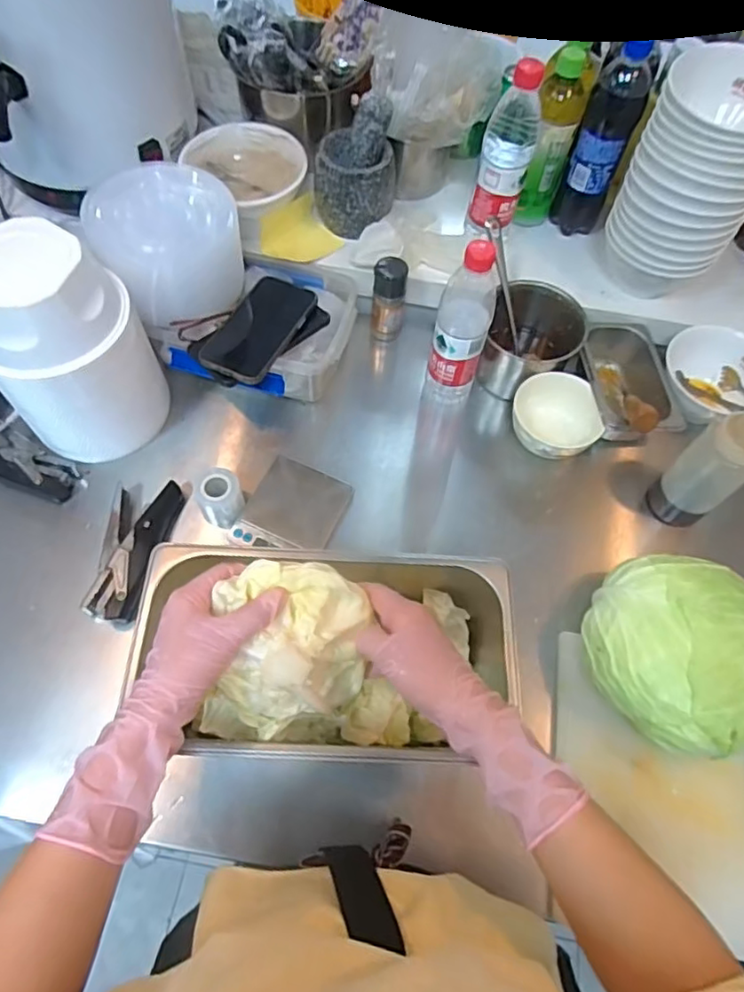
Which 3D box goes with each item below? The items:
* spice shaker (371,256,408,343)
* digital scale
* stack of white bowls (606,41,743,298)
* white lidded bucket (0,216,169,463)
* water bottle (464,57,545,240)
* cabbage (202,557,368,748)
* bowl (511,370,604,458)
[{"bbox_3d":[0.022,-0.264,0.814,0.044,0.112,0.038,5,62,0],"label":"spice shaker"},{"bbox_3d":[-0.090,0.016,0.692,0.105,0.025,0.114,22,63,9],"label":"digital scale"},{"bbox_3d":[0.381,-0.366,0.741,0.140,0.247,0.131,29,64,12],"label":"stack of white bowls"},{"bbox_3d":[-0.335,-0.156,0.664,0.127,0.235,0.149,37,66,15],"label":"white lidded bucket"},{"bbox_3d":[0.167,-0.419,0.760,0.064,0.204,0.063,12,62,3],"label":"water bottle"},{"bbox_3d":[-0.065,0.120,0.463,0.114,0.094,0.111,6,62,0],"label":"cabbage"},{"bbox_3d":[0.227,-0.098,0.743,0.105,0.055,0.095,14,62,4],"label":"bowl"}]

